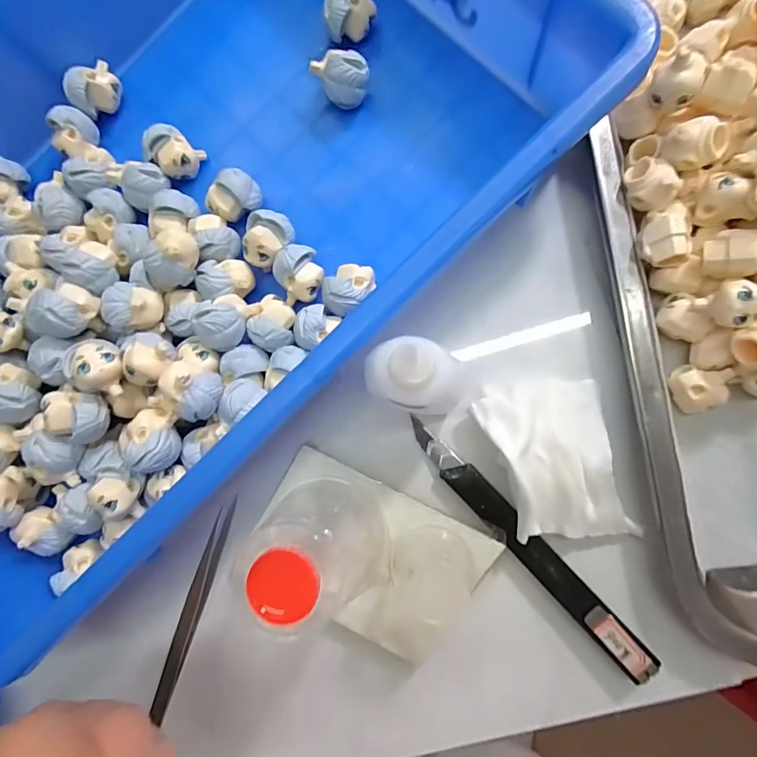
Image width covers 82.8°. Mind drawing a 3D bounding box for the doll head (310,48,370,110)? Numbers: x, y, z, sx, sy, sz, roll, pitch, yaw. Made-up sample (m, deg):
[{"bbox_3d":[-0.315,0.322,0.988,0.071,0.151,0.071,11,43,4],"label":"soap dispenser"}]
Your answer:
[{"bbox_3d":[-0.018,-0.155,0.225,0.026,0.025,0.021,-18,83,5],"label":"doll head"}]

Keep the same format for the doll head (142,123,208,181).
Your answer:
[{"bbox_3d":[-0.108,-0.119,0.231,0.020,0.026,0.022,-1,85,7],"label":"doll head"}]

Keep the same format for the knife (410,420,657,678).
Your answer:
[{"bbox_3d":[0.068,0.076,0.201,0.015,0.010,0.147,-45,82,1],"label":"knife"}]

